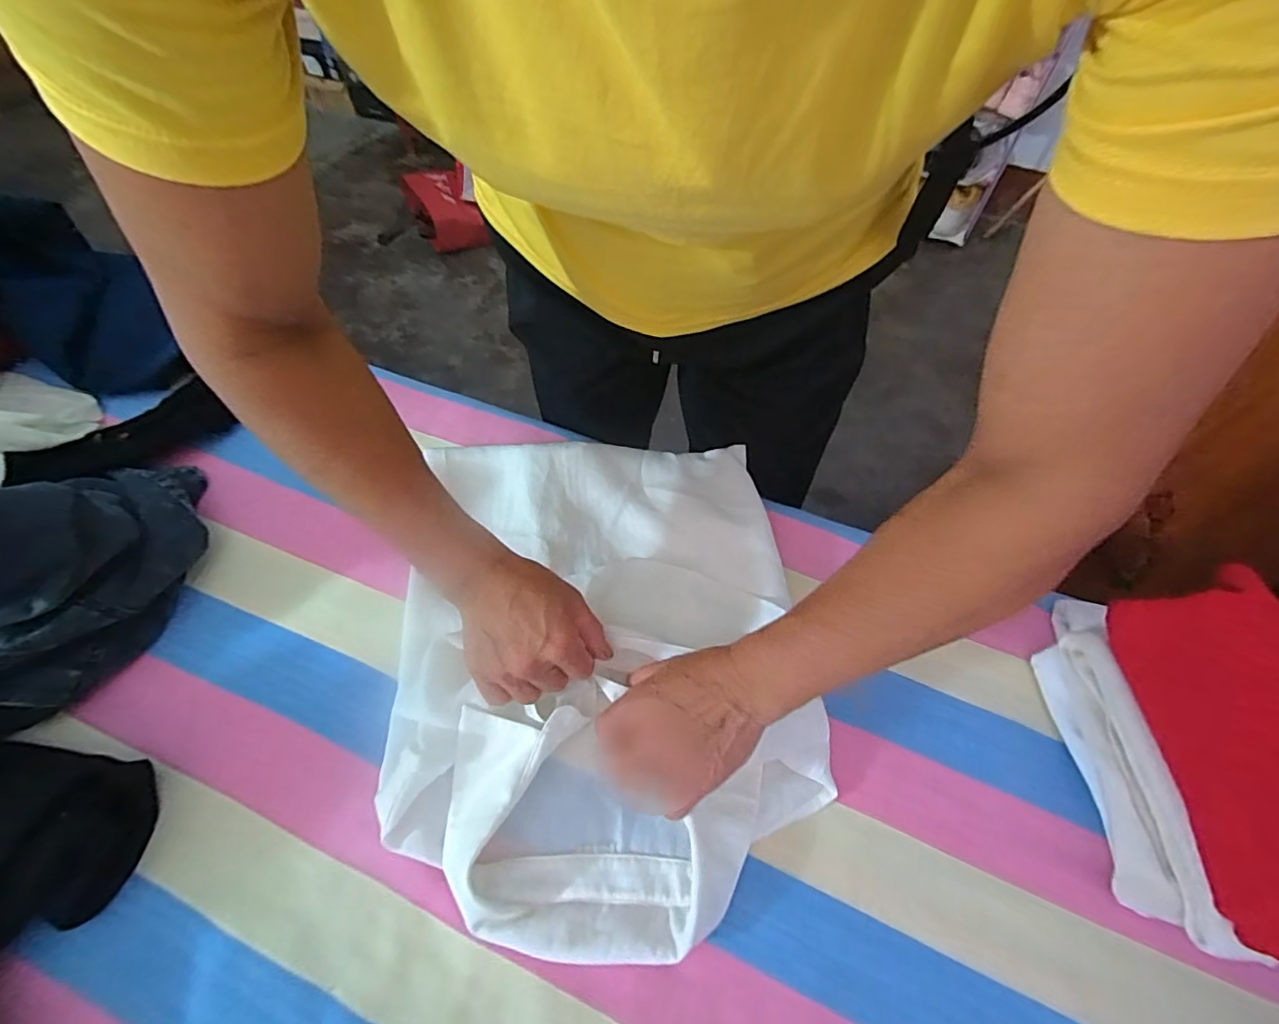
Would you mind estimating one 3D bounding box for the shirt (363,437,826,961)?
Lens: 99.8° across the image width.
[{"bbox_3d":[-0.029,0.098,0.418,0.299,0.033,0.378,-4,58,-4],"label":"shirt"}]

